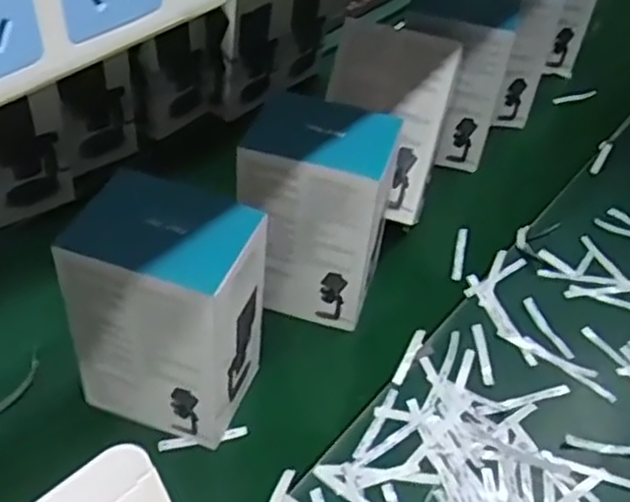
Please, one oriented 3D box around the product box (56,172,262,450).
[{"bbox_3d":[-0.140,0.059,0.692,0.154,0.215,0.119,17,46,10],"label":"product box"}]

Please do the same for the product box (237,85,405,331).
[{"bbox_3d":[-0.001,-0.041,0.811,0.145,0.226,0.103,15,45,7],"label":"product box"}]

